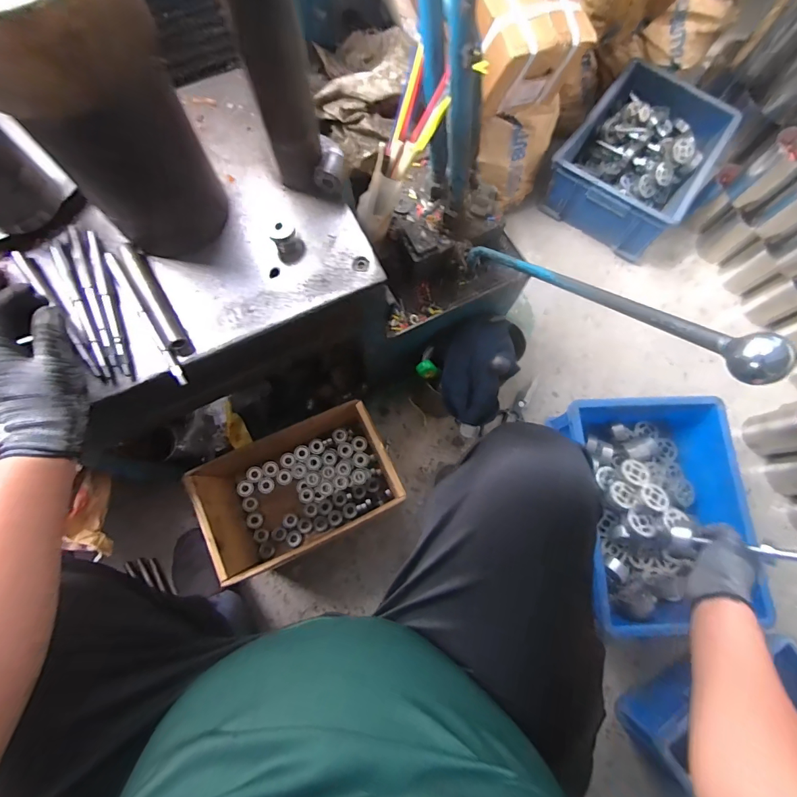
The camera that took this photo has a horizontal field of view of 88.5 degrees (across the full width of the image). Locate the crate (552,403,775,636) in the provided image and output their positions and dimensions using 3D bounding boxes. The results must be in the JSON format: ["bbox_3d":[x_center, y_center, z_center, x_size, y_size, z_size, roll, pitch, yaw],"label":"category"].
[{"bbox_3d":[0.485,0.208,0.800,0.302,0.132,0.410,-2,74,0],"label":"crate"}]

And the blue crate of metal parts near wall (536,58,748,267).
[{"bbox_3d":[0.587,-0.582,1.012,0.311,0.145,0.401,35,77,9],"label":"blue crate of metal parts near wall"}]

